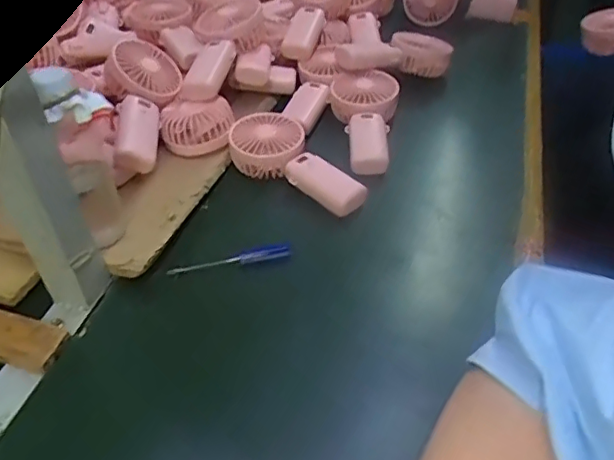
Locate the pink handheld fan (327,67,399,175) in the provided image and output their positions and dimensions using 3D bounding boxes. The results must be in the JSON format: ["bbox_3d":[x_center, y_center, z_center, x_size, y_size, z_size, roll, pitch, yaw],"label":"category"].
[{"bbox_3d":[0.071,-0.138,0.717,0.092,0.047,0.185,3,43,9],"label":"pink handheld fan"}]

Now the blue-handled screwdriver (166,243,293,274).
[{"bbox_3d":[-0.075,0.030,0.565,0.121,0.010,0.019,-13,44,-13],"label":"blue-handled screwdriver"}]

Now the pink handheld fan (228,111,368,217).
[{"bbox_3d":[-0.007,-0.079,0.657,0.185,0.044,0.083,27,49,27],"label":"pink handheld fan"}]

